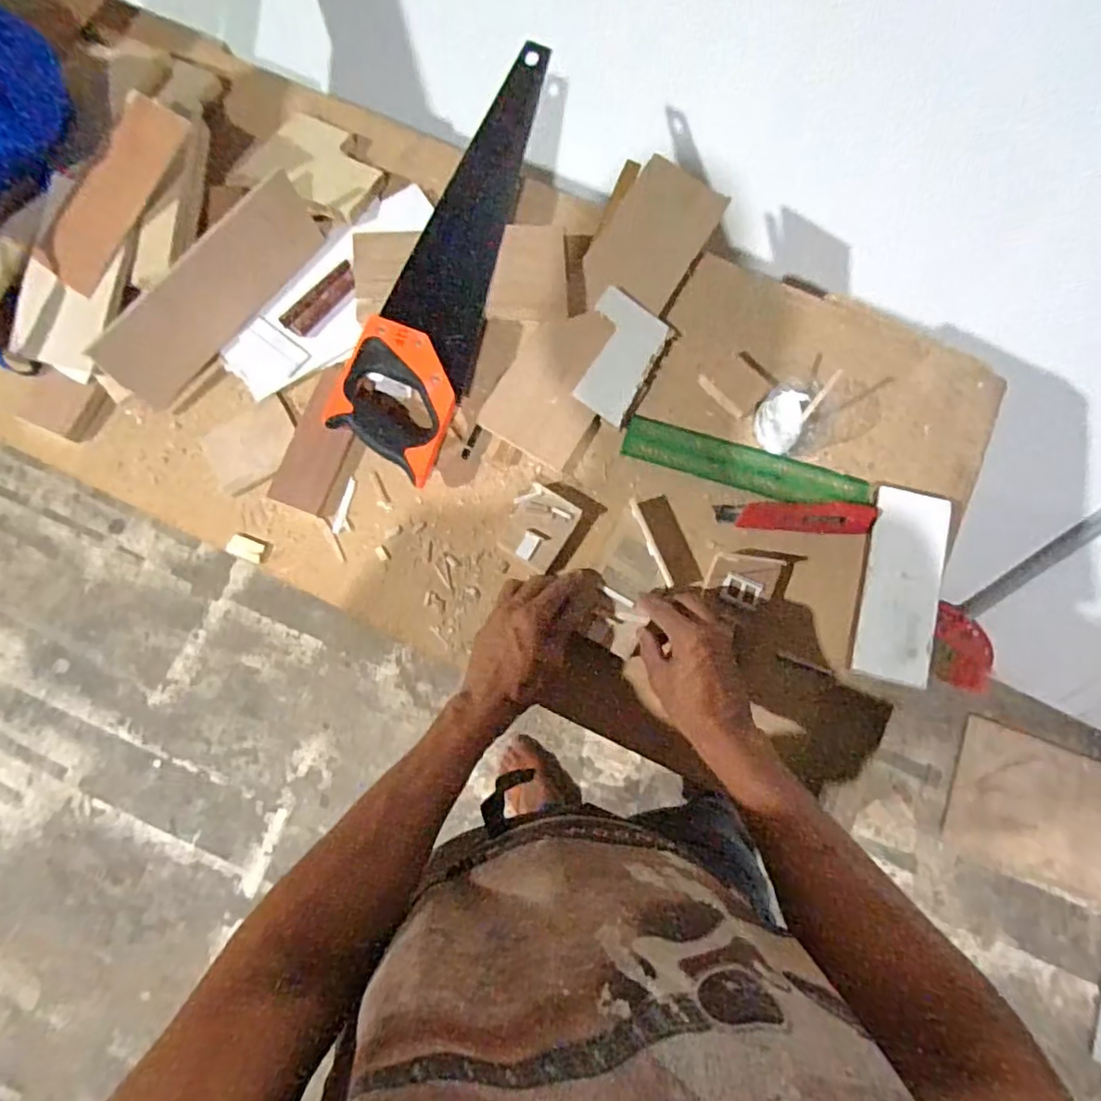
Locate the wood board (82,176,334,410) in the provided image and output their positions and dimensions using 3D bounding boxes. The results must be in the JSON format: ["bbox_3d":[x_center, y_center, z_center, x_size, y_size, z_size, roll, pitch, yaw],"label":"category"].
[{"bbox_3d":[-0.334,-0.261,0.627,0.007,0.085,0.253,32,78,28],"label":"wood board"}]

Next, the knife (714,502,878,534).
[{"bbox_3d":[0.255,-0.035,0.649,0.158,0.018,0.033,2,77,1],"label":"knife"}]

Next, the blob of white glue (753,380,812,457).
[{"bbox_3d":[0.244,-0.143,0.664,0.047,0.034,0.074,14,77,4],"label":"blob of white glue"}]

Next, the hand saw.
[{"bbox_3d":[-0.096,-0.337,0.666,0.117,0.050,0.539,18,79,2],"label":"hand saw"}]

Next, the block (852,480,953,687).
[{"bbox_3d":[0.356,0.033,0.630,0.072,0.016,0.193,13,77,3],"label":"block"}]

